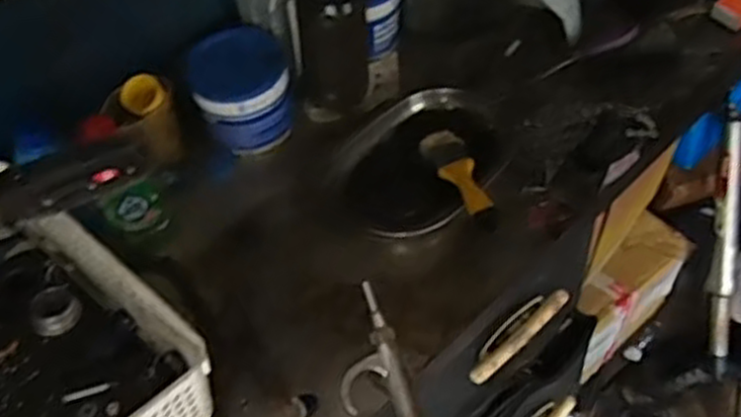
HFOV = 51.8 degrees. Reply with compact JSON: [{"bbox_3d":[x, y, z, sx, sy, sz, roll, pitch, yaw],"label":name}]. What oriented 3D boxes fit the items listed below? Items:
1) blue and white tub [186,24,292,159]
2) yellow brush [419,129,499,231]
[{"bbox_3d":[-0.136,-0.126,0.822,0.096,0.107,0.094,-3,51,4],"label":"blue and white tub"},{"bbox_3d":[0.093,-0.030,0.762,0.047,0.015,0.164,-16,39,-6],"label":"yellow brush"}]

